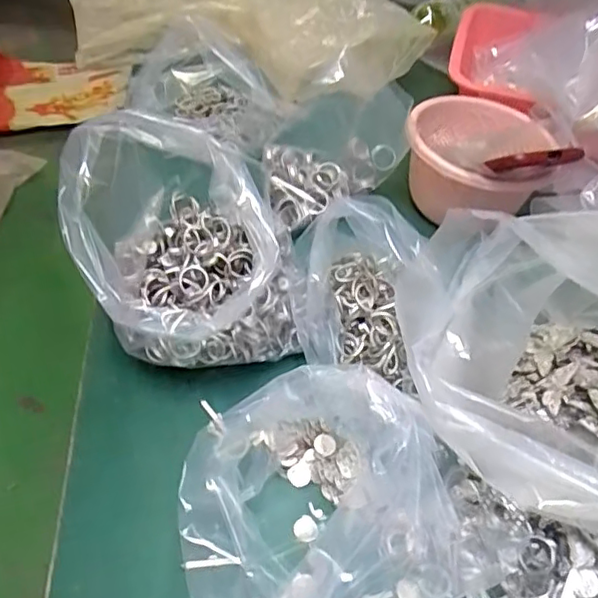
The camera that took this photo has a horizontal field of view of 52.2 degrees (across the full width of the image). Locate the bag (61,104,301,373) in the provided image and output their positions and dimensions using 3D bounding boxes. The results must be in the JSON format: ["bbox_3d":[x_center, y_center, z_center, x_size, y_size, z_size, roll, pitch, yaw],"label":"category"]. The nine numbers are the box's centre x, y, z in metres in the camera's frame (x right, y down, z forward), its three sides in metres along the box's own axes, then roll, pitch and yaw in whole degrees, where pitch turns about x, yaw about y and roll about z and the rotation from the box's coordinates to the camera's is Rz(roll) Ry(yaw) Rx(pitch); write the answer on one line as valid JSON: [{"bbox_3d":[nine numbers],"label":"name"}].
[{"bbox_3d":[-0.075,-0.033,0.426,0.151,0.149,0.143,-18,53,-22],"label":"bag"}]

